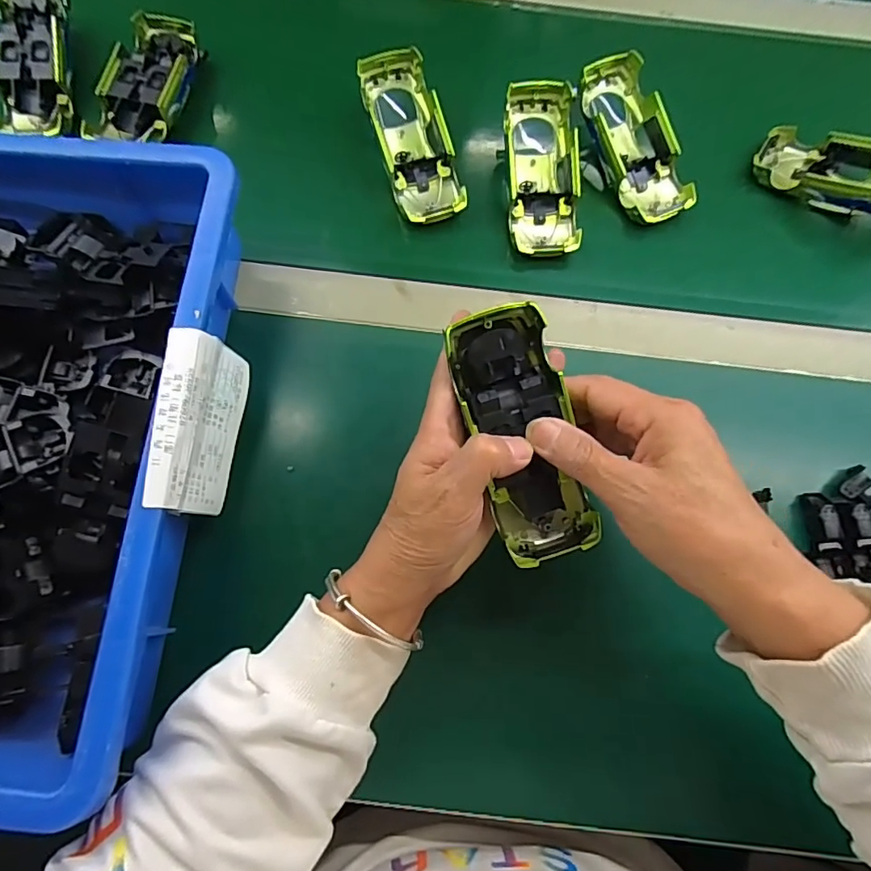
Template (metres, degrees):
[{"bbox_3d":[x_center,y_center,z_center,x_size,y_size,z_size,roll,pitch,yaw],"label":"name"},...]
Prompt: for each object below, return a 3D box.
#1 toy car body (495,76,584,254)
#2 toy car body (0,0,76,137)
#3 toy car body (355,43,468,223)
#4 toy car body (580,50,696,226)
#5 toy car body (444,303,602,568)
[{"bbox_3d":[0.083,-0.206,0.412,0.054,0.048,0.132,-1,73,-2],"label":"toy car body"},{"bbox_3d":[-0.330,-0.314,0.423,0.055,0.026,0.132,-3,90,-3],"label":"toy car body"},{"bbox_3d":[-0.019,-0.235,0.418,0.054,0.034,0.136,-17,88,-7],"label":"toy car body"},{"bbox_3d":[0.158,-0.237,0.423,0.060,0.031,0.135,-20,88,-7],"label":"toy car body"},{"bbox_3d":[0.046,-0.001,0.275,0.051,0.030,0.130,-17,101,-7],"label":"toy car body"}]

